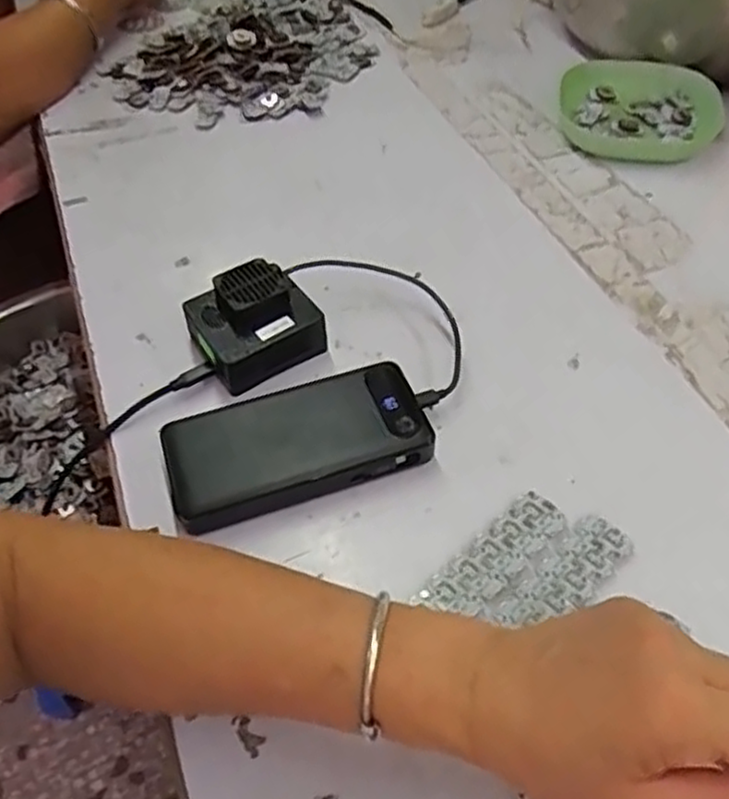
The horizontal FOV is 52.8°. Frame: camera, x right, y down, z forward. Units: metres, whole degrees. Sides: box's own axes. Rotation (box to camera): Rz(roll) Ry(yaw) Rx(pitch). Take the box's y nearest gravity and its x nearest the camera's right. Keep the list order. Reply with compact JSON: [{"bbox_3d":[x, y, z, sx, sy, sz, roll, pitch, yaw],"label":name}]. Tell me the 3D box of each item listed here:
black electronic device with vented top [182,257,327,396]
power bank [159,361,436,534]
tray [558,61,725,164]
[{"bbox_3d":[-0.076,-0.054,0.502,0.078,0.049,0.068,-26,54,-18],"label":"black electronic device with vented top"},{"bbox_3d":[-0.041,0.027,0.450,0.155,0.029,0.072,-16,52,-11],"label":"power bank"},{"bbox_3d":[0.259,-0.276,0.697,0.138,0.026,0.135,4,51,6],"label":"tray"}]

